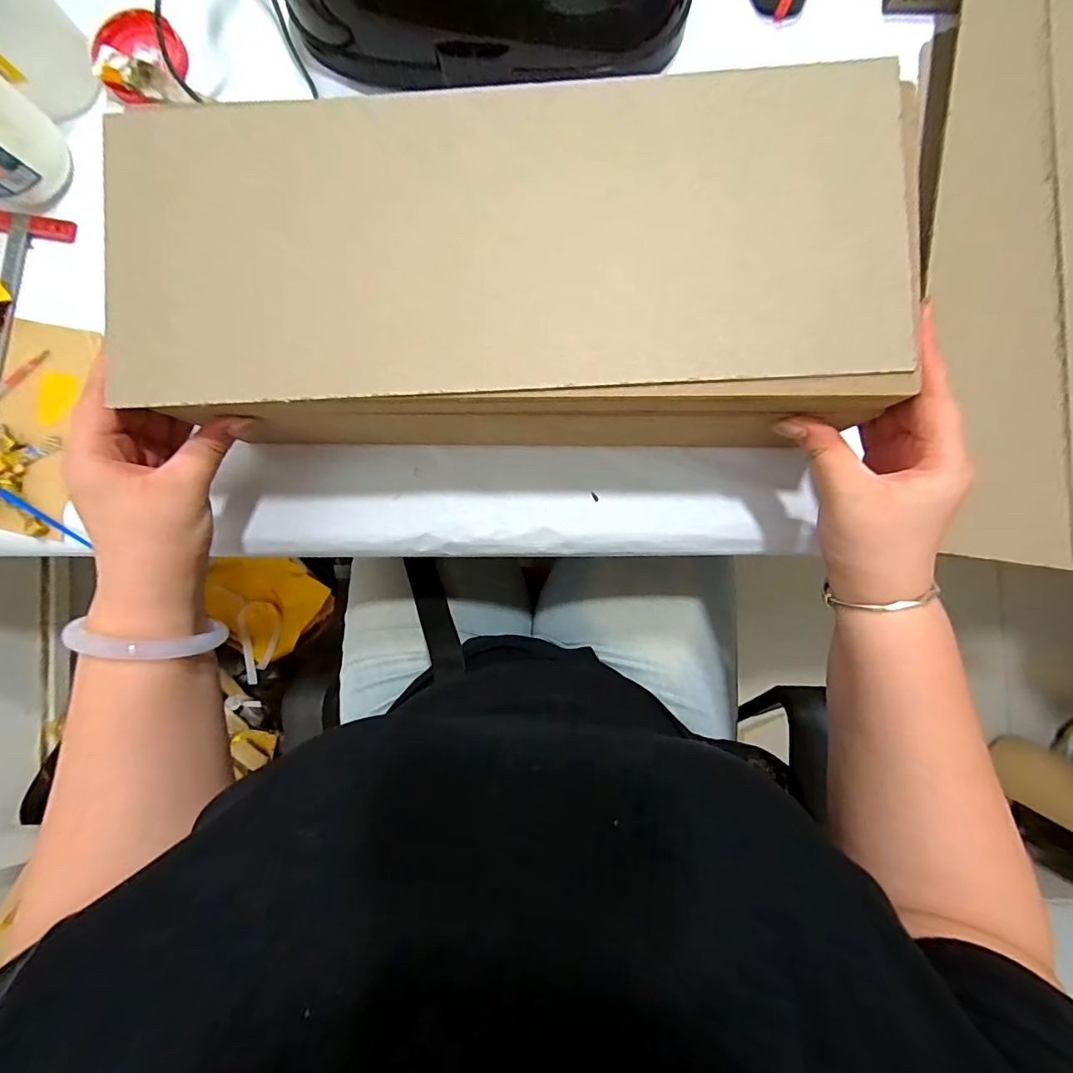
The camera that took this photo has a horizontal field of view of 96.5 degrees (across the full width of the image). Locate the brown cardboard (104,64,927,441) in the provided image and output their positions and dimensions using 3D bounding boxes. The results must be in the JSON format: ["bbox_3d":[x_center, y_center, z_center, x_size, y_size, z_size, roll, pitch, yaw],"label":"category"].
[{"bbox_3d":[-0.017,-0.151,0.265,0.426,0.025,0.181,0,88,3],"label":"brown cardboard"}]

